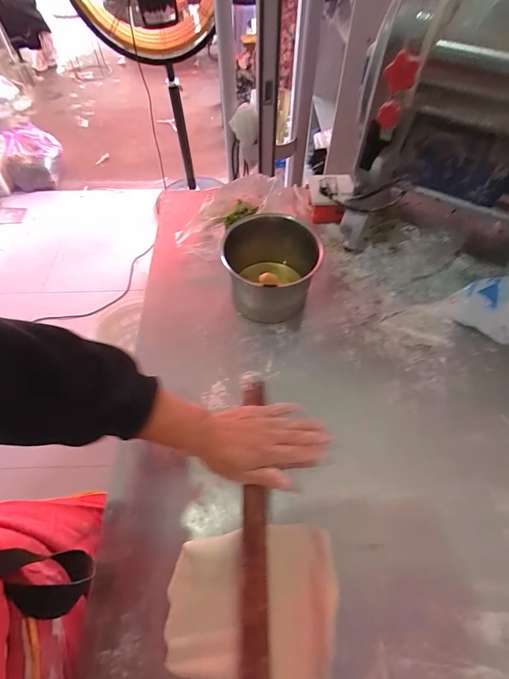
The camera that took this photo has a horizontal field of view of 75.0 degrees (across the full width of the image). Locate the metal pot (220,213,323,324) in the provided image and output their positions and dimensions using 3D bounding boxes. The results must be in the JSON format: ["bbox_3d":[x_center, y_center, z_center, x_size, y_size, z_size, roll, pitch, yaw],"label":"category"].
[{"bbox_3d":[0.025,-0.112,0.553,0.149,0.115,0.143,0,58,0],"label":"metal pot"}]

